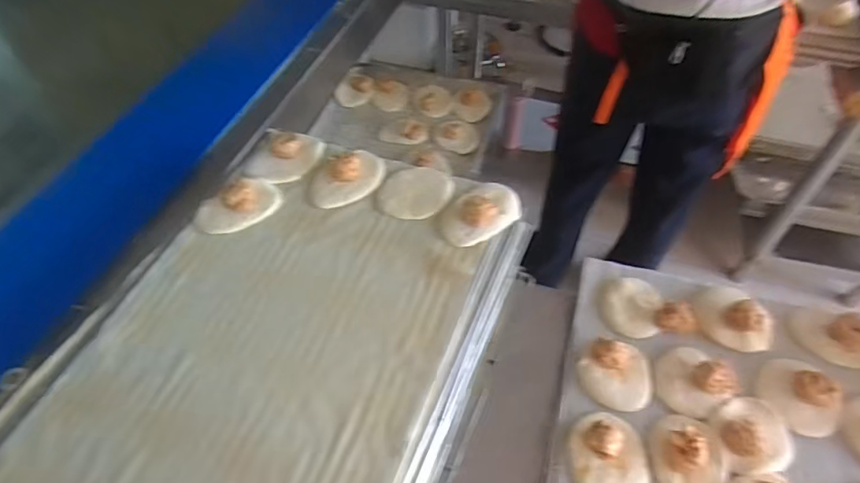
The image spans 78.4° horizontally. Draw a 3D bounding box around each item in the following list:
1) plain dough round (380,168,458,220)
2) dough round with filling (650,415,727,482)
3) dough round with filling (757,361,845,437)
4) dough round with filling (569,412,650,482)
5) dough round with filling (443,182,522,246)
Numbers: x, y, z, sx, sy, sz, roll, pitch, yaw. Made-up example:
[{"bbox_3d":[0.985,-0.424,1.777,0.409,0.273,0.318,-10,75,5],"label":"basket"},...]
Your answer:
[{"bbox_3d":[-0.019,-0.069,0.735,0.086,0.011,0.097,25,56,19],"label":"plain dough round"},{"bbox_3d":[0.282,0.227,0.568,0.074,0.033,0.091,0,52,1],"label":"dough round with filling"},{"bbox_3d":[0.431,0.177,0.613,0.074,0.030,0.091,-27,56,-19],"label":"dough round with filling"},{"bbox_3d":[0.198,0.231,0.573,0.083,0.036,0.099,-2,52,0],"label":"dough round with filling"},{"bbox_3d":[0.066,-0.046,0.701,0.123,0.038,0.080,-32,58,-22],"label":"dough round with filling"}]

